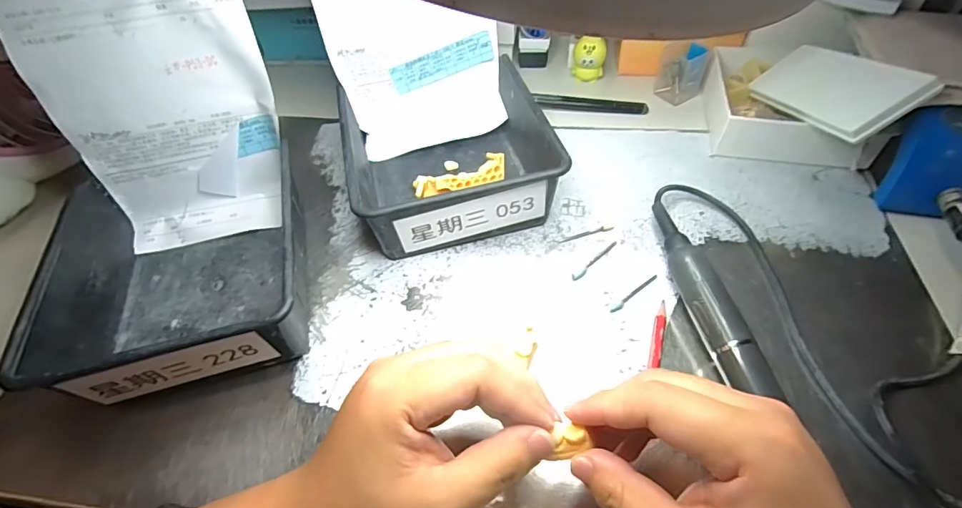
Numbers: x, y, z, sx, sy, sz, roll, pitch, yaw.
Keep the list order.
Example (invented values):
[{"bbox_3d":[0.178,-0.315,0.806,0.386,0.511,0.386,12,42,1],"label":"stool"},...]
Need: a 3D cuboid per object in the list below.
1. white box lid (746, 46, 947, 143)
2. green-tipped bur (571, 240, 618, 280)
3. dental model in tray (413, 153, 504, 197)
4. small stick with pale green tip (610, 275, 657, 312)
[{"bbox_3d":[0.280,-0.134,0.373,0.057,0.008,0.142,-44,25,23],"label":"white box lid"},{"bbox_3d":[0.088,0.004,0.352,0.051,0.004,0.006,-38,58,-21],"label":"green-tipped bur"},{"bbox_3d":[-0.017,-0.064,0.377,0.083,0.018,0.024,-21,52,-28],"label":"dental model in tray"},{"bbox_3d":[0.111,0.028,0.332,0.046,0.004,0.005,-33,57,-19],"label":"small stick with pale green tip"}]

